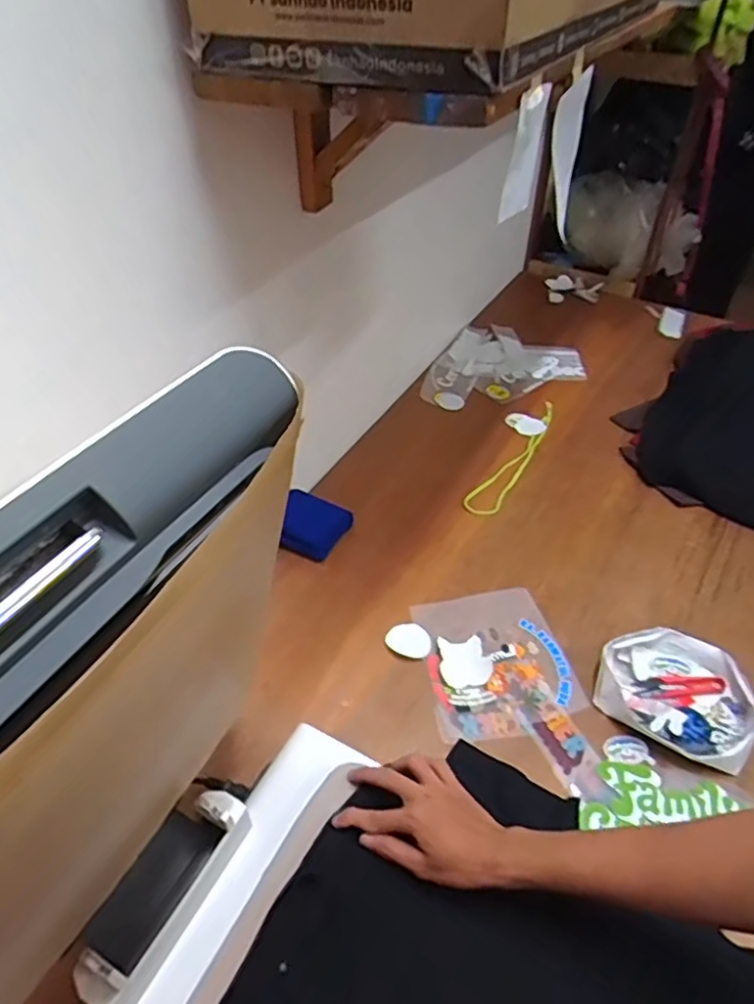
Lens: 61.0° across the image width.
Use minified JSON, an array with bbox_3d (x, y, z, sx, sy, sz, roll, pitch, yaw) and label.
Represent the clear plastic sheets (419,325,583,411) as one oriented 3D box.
[{"bbox_3d":[0.253,-0.303,1.407,0.375,0.050,0.221,-20,49,-22],"label":"clear plastic sheets"}]

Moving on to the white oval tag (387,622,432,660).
[{"bbox_3d":[0.046,0.193,0.891,0.061,0.012,0.052,27,49,23],"label":"white oval tag"}]

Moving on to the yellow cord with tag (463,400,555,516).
[{"bbox_3d":[0.249,-0.095,1.202,0.080,0.018,0.357,22,47,18],"label":"yellow cord with tag"}]

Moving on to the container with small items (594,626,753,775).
[{"bbox_3d":[0.392,0.245,0.832,0.189,0.042,0.147,28,50,24],"label":"container with small items"}]

